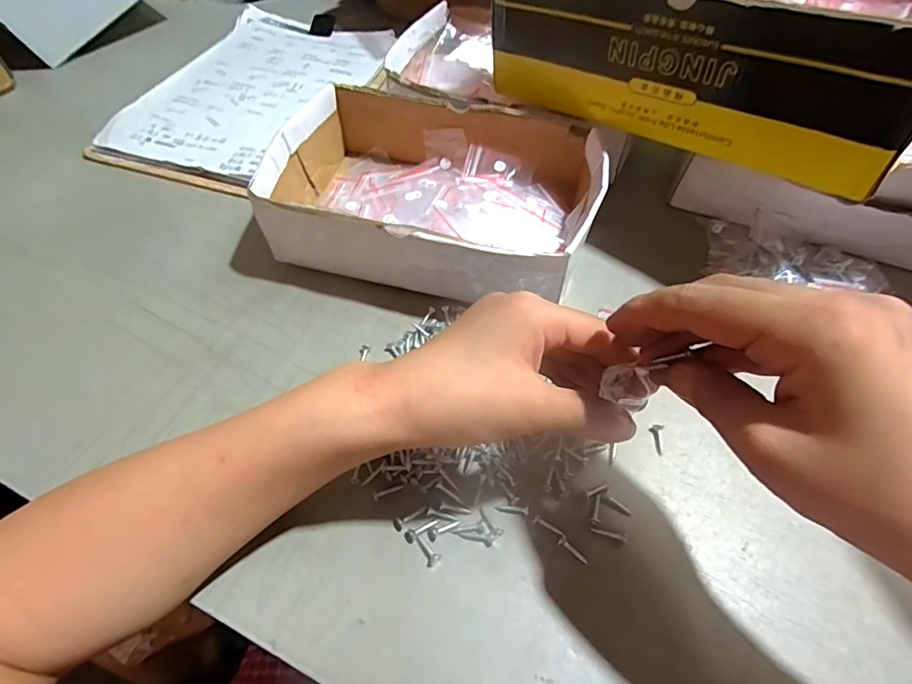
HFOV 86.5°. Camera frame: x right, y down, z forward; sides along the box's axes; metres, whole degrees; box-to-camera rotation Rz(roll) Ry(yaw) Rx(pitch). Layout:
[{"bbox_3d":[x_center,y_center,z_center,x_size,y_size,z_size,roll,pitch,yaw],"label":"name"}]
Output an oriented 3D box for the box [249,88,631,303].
[{"bbox_3d":[-0.014,-0.120,0.385,0.243,0.066,0.168,14,59,7],"label":"box"}]

